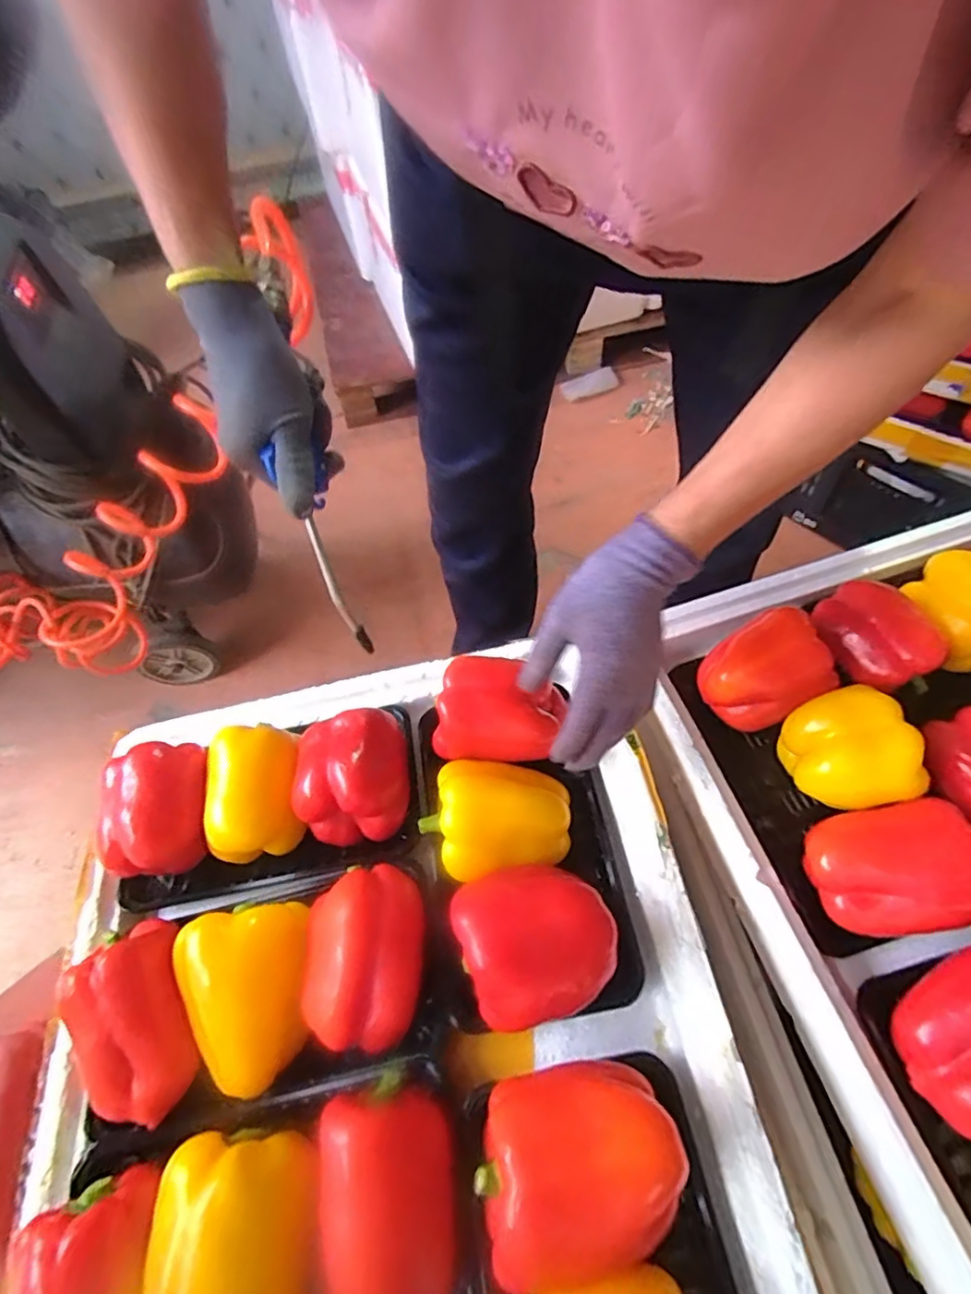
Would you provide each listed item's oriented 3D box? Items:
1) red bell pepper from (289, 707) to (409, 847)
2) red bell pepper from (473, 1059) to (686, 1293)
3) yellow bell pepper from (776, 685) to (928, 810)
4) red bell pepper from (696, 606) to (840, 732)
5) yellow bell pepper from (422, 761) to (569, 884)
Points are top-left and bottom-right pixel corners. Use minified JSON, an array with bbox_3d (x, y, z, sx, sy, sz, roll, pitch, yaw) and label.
[{"bbox_3d":[-0.106,0.101,0.475,0.091,0.071,0.098,-3,59,2],"label":"red bell pepper"},{"bbox_3d":[0.049,0.279,0.328,0.103,0.061,0.083,-13,60,-4],"label":"red bell pepper"},{"bbox_3d":[0.267,0.080,0.448,0.076,0.067,0.087,-17,60,-6],"label":"yellow bell pepper"},{"bbox_3d":[0.227,0.019,0.498,0.088,0.064,0.080,-16,60,-6],"label":"red bell pepper"},{"bbox_3d":[0.009,0.129,0.444,0.102,0.070,0.082,4,60,6],"label":"yellow bell pepper"}]

